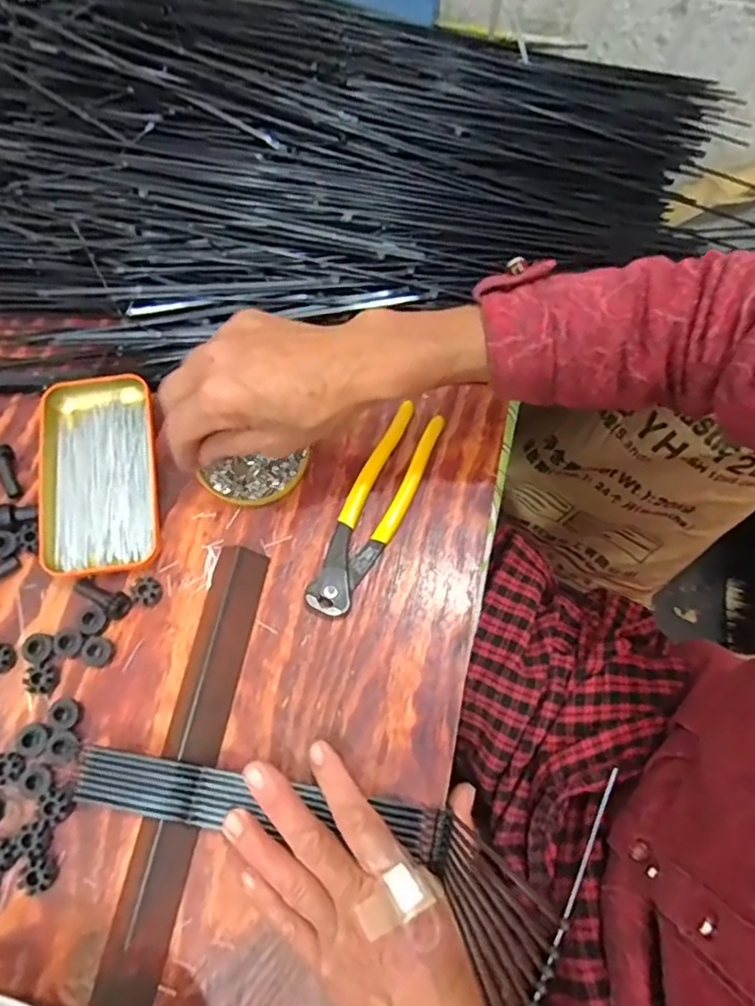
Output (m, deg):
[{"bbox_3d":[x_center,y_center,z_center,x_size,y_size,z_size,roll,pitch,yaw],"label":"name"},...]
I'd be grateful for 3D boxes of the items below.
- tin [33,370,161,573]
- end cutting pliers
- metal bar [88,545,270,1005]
[{"bbox_3d":[-0.195,-0.022,0.436,0.079,0.020,0.146,-8,71,-4],"label":"tin"},{"bbox_3d":[-0.001,0.001,0.427,0.038,0.016,0.162,26,72,8],"label":"end cutting pliers"},{"bbox_3d":[-0.114,0.155,0.373,0.033,0.029,0.263,12,70,3],"label":"metal bar"}]

